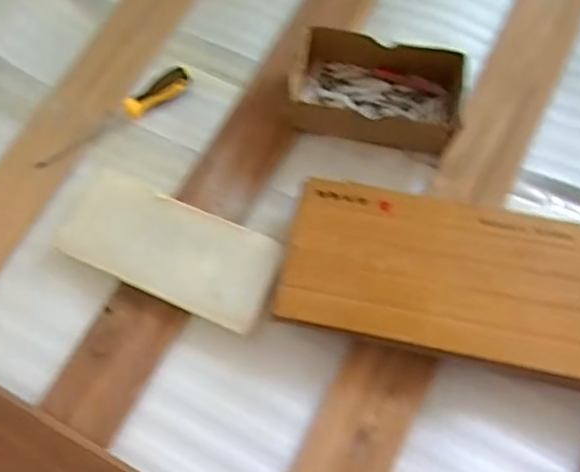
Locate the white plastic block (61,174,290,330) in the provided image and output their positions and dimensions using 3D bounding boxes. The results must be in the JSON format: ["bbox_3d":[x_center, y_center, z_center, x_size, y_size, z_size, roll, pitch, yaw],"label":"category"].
[{"bbox_3d":[-0.129,0.012,0.633,0.236,0.025,0.103,22,70,11],"label":"white plastic block"}]

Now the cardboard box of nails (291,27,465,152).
[{"bbox_3d":[0.096,-0.162,0.666,0.185,0.051,0.112,14,69,8],"label":"cardboard box of nails"}]

